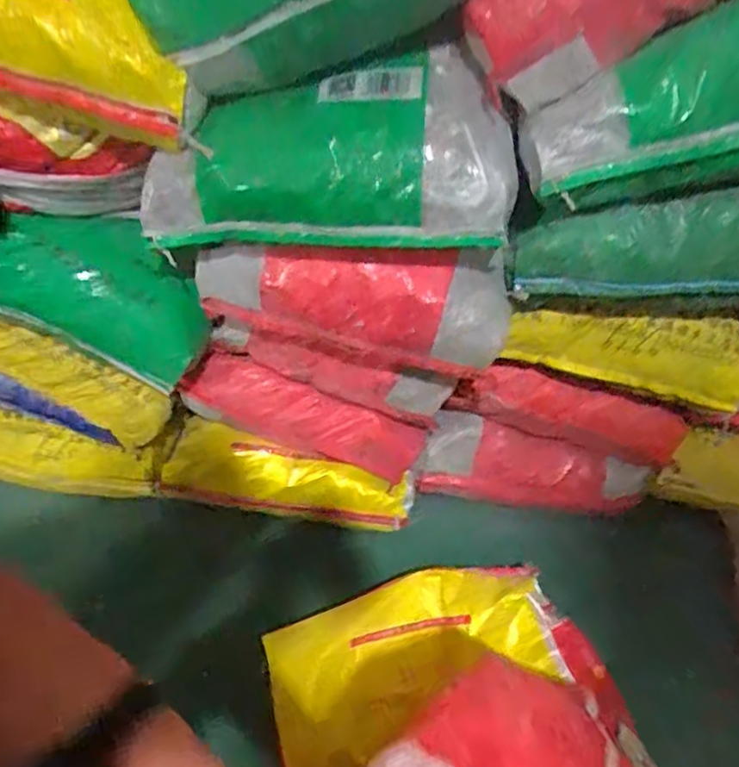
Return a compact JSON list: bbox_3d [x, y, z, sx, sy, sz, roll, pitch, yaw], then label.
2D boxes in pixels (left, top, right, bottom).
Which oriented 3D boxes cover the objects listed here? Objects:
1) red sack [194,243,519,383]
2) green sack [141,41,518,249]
[{"bbox_3d":[-0.023,-0.090,0.715,0.341,0.146,0.072,8,38,9],"label":"red sack"},{"bbox_3d":[-0.037,-0.222,0.625,0.344,0.156,0.136,8,38,9],"label":"green sack"}]

